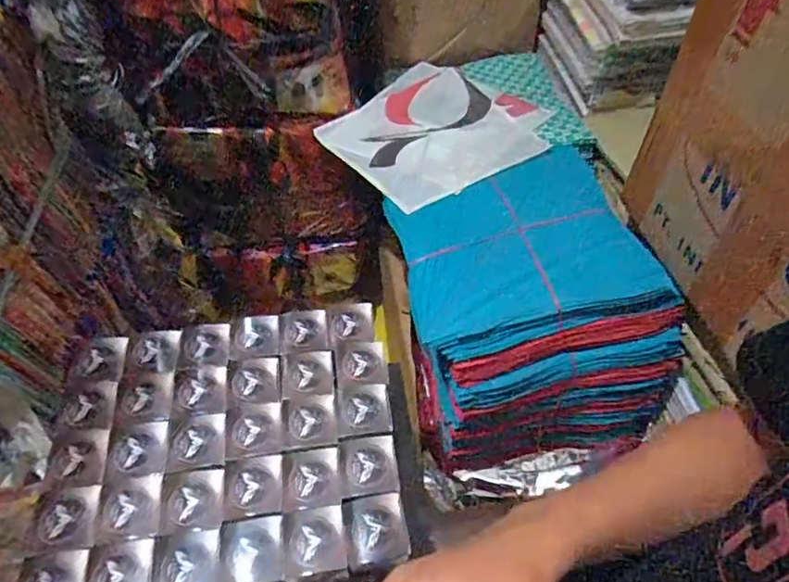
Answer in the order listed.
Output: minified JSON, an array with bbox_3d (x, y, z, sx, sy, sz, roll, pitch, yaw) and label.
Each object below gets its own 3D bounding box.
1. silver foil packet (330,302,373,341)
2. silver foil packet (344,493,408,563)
[{"bbox_3d":[-0.054,0.037,0.672,0.053,0.009,0.052,0,52,0],"label":"silver foil packet"},{"bbox_3d":[-0.019,0.230,0.524,0.055,0.005,0.065,-9,52,-7],"label":"silver foil packet"}]

